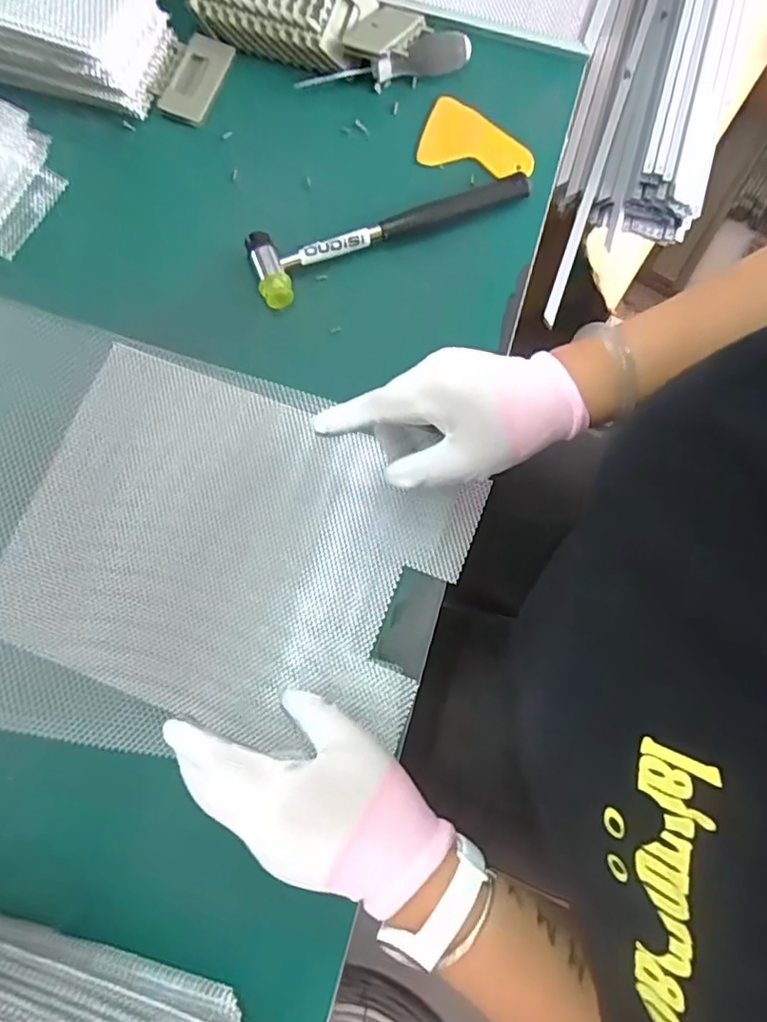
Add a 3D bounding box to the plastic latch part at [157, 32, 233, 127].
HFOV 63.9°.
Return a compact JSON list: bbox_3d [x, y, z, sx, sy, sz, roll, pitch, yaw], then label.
[{"bbox_3d":[-0.168,-0.391,0.557,0.048,0.009,0.084,19,79,5],"label":"plastic latch part"}]

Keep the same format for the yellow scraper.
[{"bbox_3d":[0.086,-0.333,0.551,0.101,0.011,0.067,15,79,4],"label":"yellow scraper"}]

